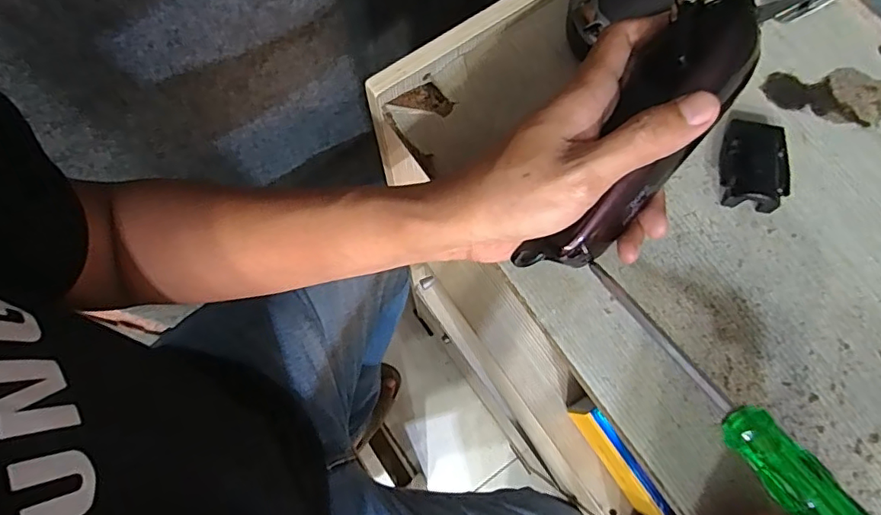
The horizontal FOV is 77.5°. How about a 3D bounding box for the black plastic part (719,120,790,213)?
[{"bbox_3d":[0.185,-0.056,0.327,0.038,0.015,0.052,6,75,0],"label":"black plastic part"}]

